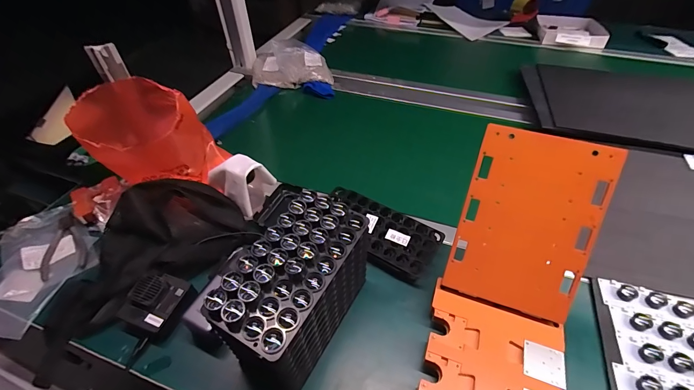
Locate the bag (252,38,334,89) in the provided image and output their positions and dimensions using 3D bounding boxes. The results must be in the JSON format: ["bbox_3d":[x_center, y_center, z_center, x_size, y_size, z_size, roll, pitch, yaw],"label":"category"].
[{"bbox_3d":[-0.171,-0.400,0.989,0.244,0.090,0.155,-3,46,-2],"label":"bag"}]

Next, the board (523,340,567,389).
[{"bbox_3d":[0.251,0.214,0.413,0.048,0.004,0.045,16,49,15],"label":"board"}]

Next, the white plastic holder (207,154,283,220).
[{"bbox_3d":[-0.187,-0.030,0.592,0.080,0.098,0.087,25,52,22],"label":"white plastic holder"}]

